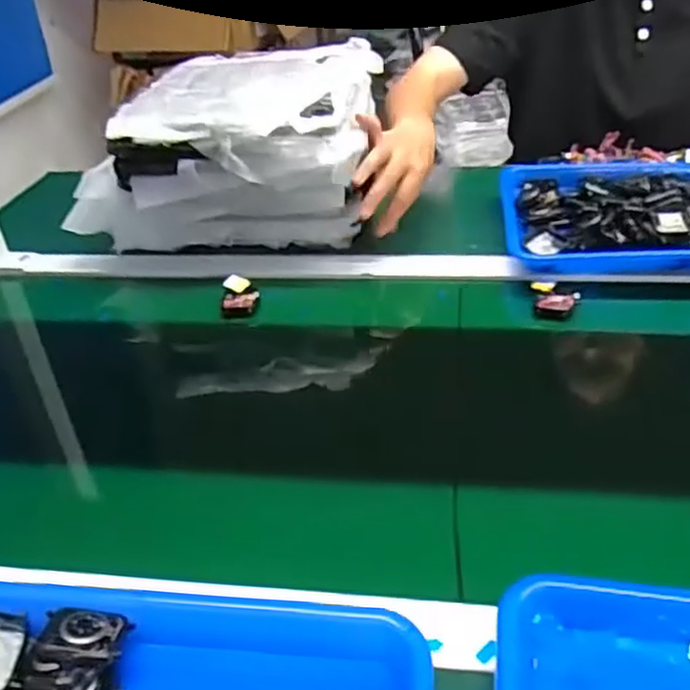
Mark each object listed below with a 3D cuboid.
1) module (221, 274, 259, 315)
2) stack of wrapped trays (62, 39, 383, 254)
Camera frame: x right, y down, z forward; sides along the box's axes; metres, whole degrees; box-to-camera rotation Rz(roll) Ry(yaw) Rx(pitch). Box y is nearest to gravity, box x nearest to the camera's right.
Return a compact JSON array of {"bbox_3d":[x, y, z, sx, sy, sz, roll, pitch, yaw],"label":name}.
[{"bbox_3d":[-0.109,-0.051,0.724,0.037,0.023,0.052,-9,36,-5],"label":"module"},{"bbox_3d":[-0.125,-0.236,0.846,0.326,0.180,0.293,1,37,9],"label":"stack of wrapped trays"}]

